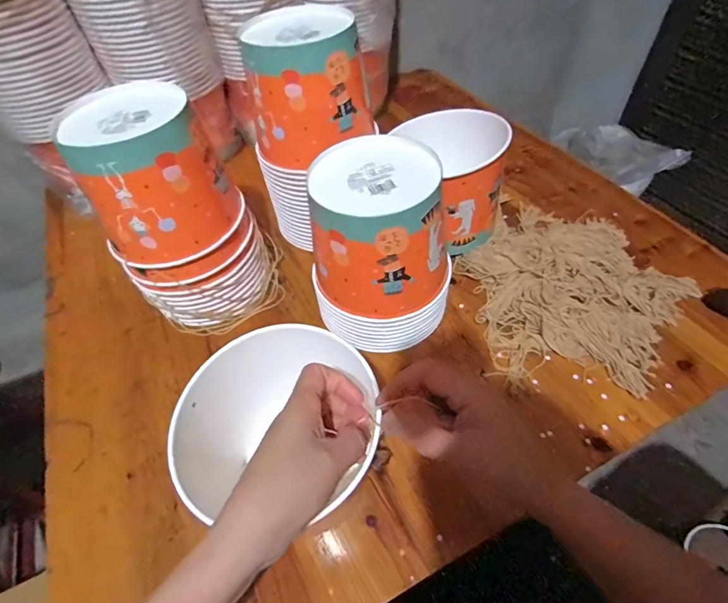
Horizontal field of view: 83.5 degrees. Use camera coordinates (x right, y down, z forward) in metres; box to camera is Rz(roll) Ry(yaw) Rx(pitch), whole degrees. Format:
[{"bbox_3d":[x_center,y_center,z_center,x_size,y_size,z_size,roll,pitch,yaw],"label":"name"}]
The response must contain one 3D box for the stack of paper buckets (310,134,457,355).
[{"bbox_3d":[0.022,-0.058,0.467,0.152,0.197,0.147,-7,52,-1],"label":"stack of paper buckets"}]

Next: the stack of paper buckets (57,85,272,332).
[{"bbox_3d":[-0.217,-0.096,0.494,0.153,0.264,0.131,-23,54,-13],"label":"stack of paper buckets"}]

